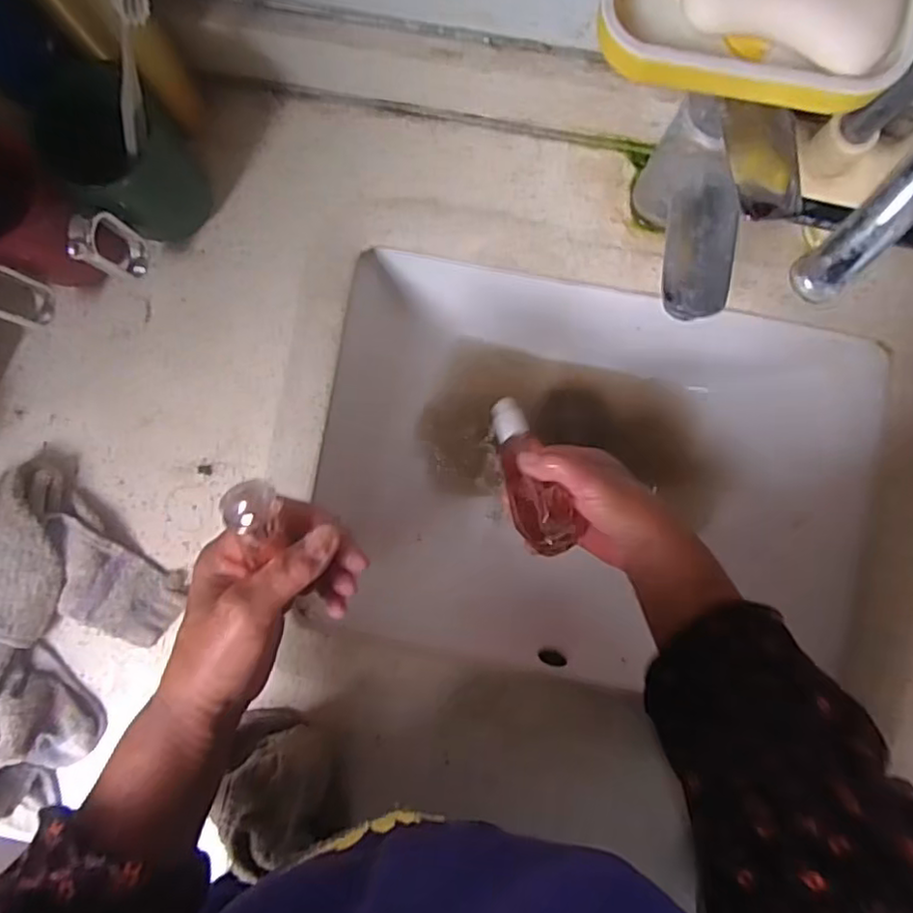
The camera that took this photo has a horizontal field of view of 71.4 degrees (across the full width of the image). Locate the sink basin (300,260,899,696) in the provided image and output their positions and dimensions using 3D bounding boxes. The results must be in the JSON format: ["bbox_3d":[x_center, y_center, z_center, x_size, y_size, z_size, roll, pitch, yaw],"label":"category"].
[{"bbox_3d":[0.136,0.022,0.545,0.474,0.153,0.347,11,87,2],"label":"sink basin"}]

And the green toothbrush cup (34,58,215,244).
[{"bbox_3d":[-0.211,-0.195,0.416,0.071,0.115,0.065,0,87,1],"label":"green toothbrush cup"}]

